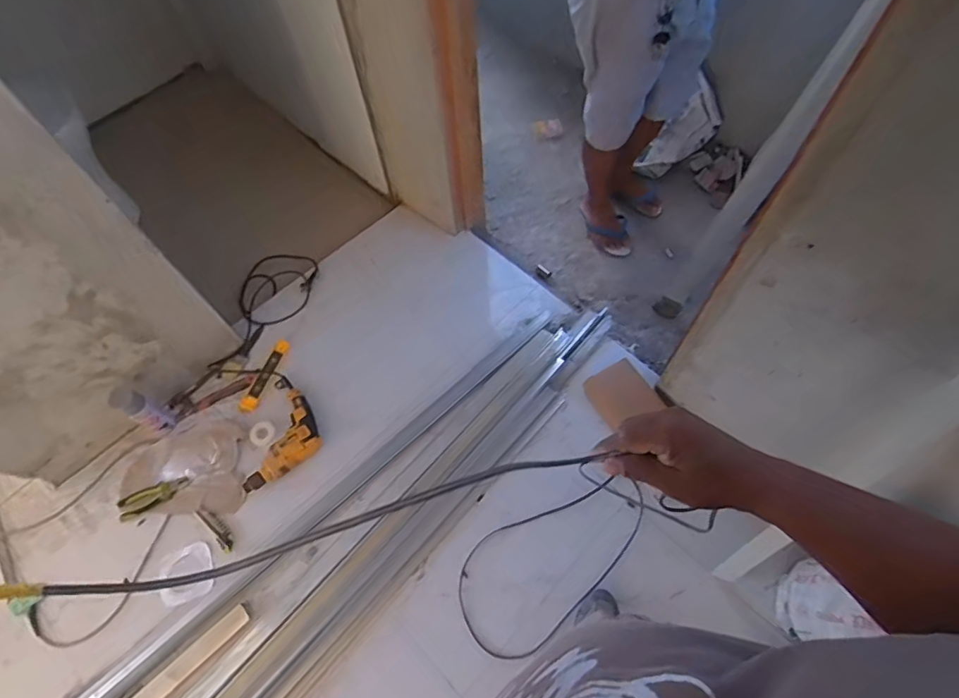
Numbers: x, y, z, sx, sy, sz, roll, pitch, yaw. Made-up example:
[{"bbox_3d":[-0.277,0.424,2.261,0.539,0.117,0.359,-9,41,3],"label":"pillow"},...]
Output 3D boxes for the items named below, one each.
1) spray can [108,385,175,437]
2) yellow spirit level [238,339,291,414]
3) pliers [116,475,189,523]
[{"bbox_3d":[-0.902,0.169,1.453,0.073,0.193,0.069,29,68,15],"label":"spray can"},{"bbox_3d":[-0.636,0.074,1.599,0.046,0.028,0.239,18,64,13],"label":"yellow spirit level"},{"bbox_3d":[-0.871,0.390,1.442,0.193,0.025,0.057,-23,63,-9],"label":"pliers"}]

